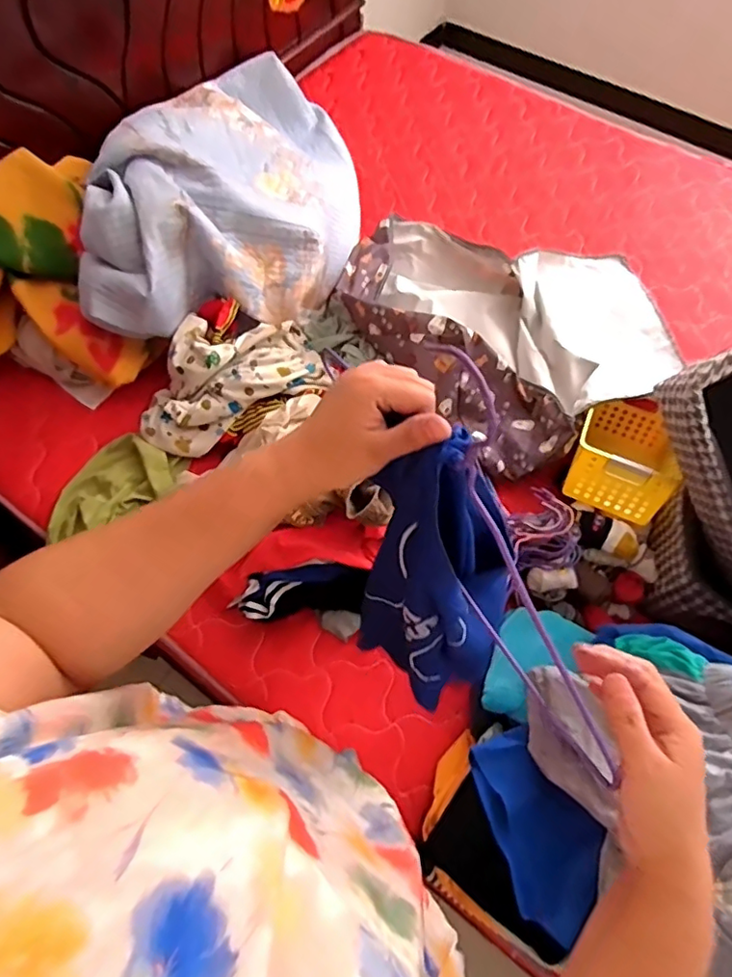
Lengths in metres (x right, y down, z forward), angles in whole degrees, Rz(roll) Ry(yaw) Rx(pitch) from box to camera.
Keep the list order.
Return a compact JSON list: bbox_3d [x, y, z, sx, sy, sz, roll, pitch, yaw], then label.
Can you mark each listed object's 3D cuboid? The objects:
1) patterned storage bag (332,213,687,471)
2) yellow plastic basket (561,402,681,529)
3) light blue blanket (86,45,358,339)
[{"bbox_3d":[0.321,-0.413,1.233,0.644,0.179,0.655,-39,71,-14],"label":"patterned storage bag"},{"bbox_3d":[0.486,-0.063,1.073,0.182,0.129,0.260,29,39,13],"label":"yellow plastic basket"},{"bbox_3d":[-0.286,-0.723,1.284,0.507,0.276,0.846,3,65,3],"label":"light blue blanket"}]

